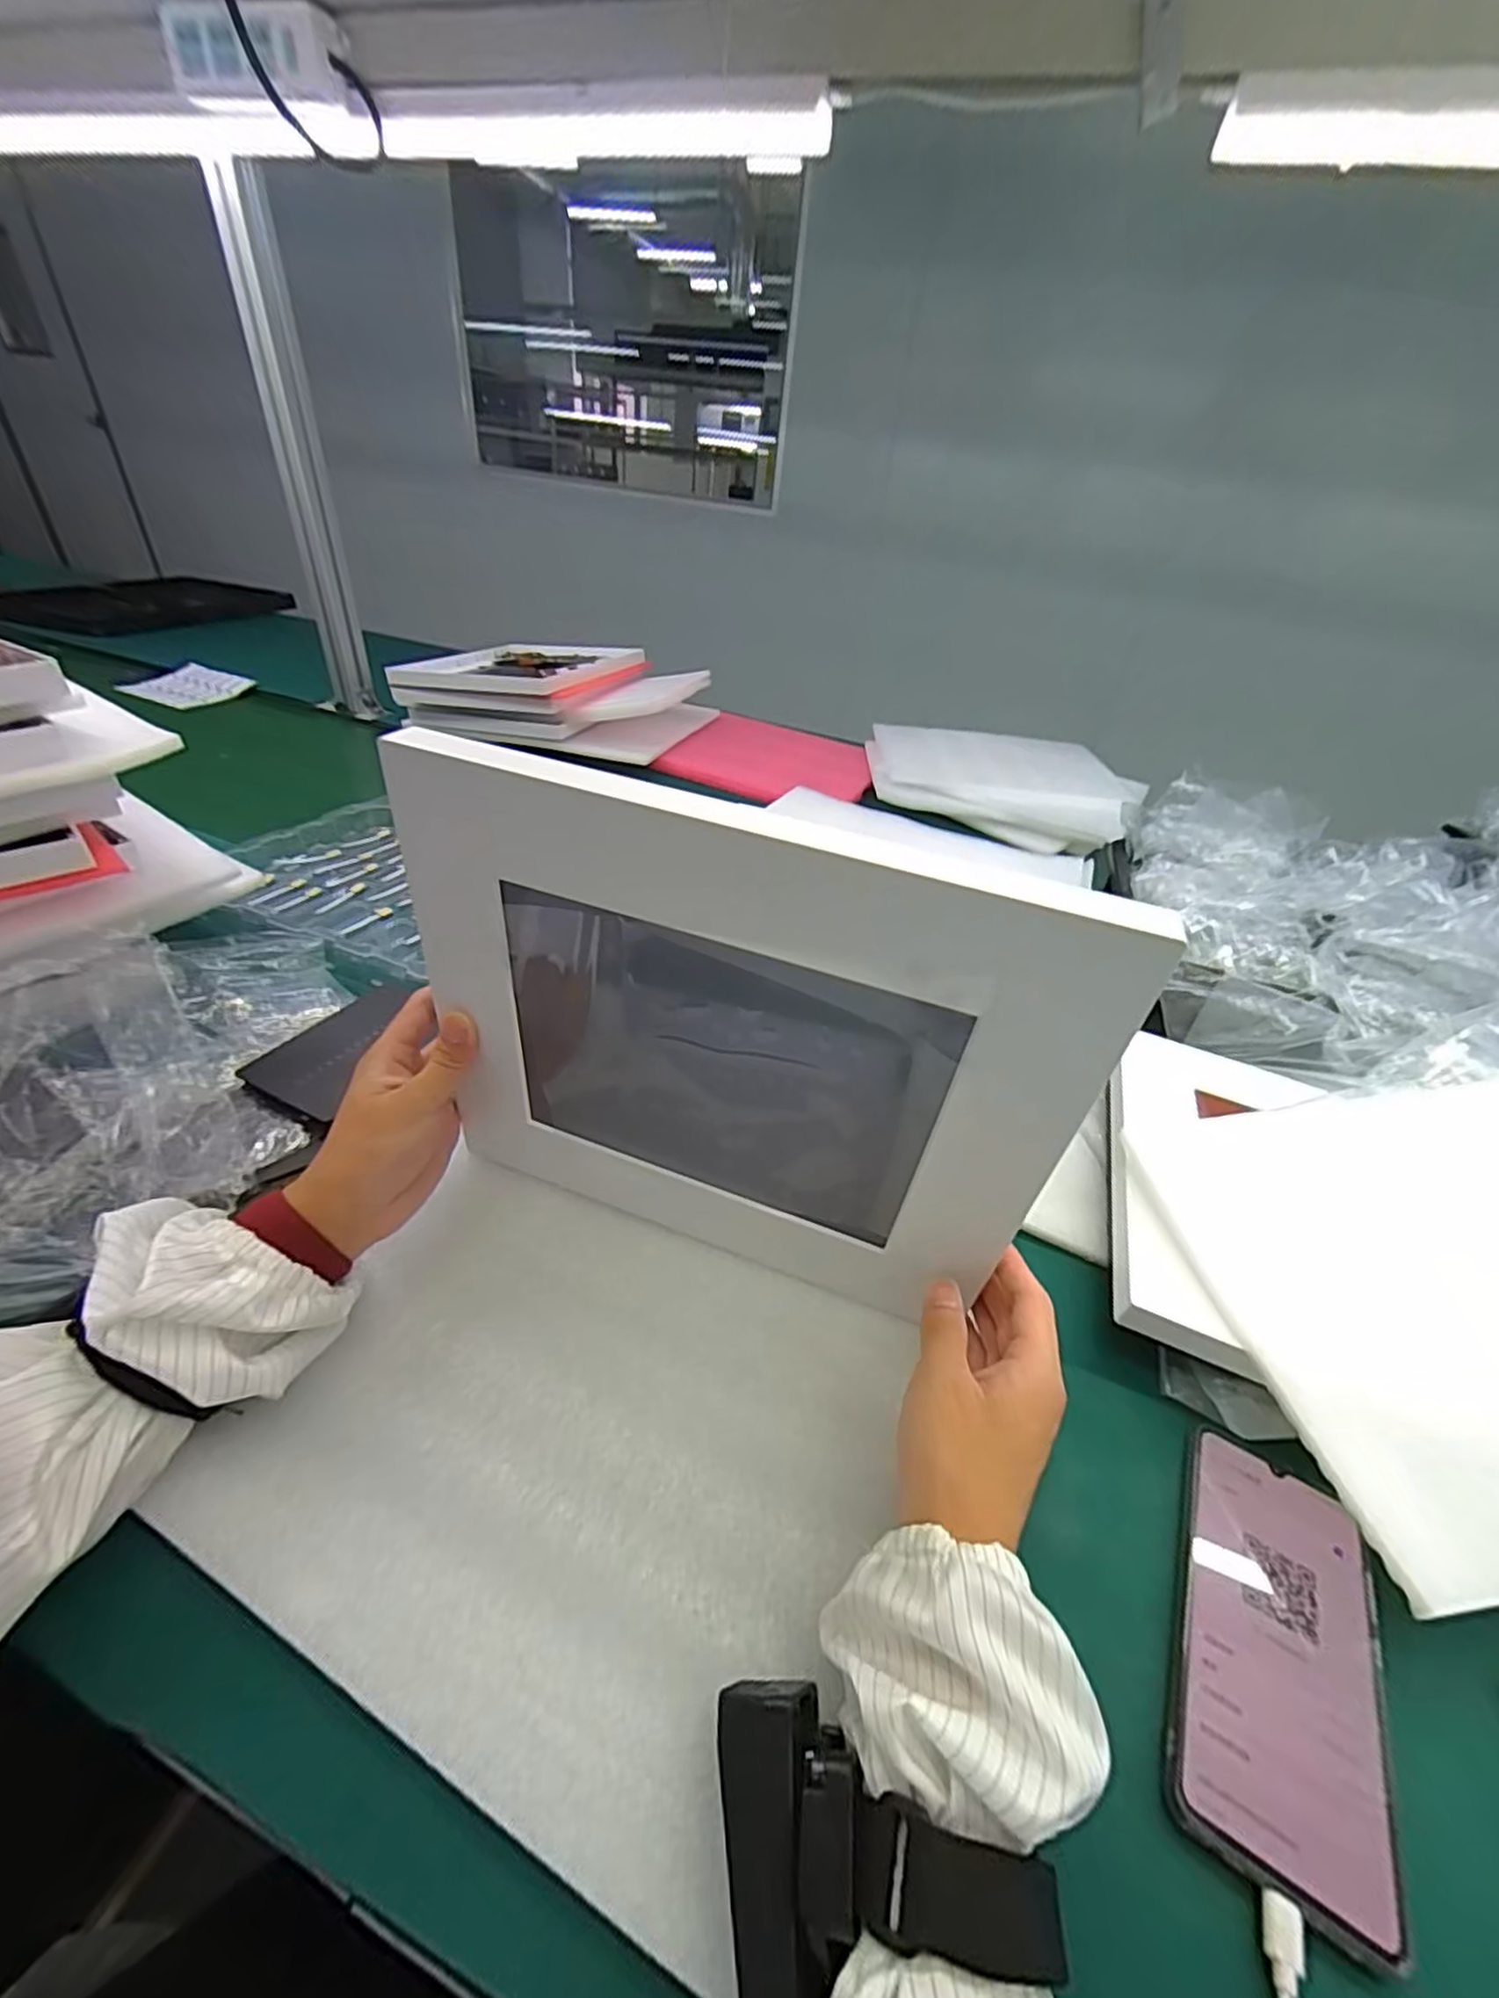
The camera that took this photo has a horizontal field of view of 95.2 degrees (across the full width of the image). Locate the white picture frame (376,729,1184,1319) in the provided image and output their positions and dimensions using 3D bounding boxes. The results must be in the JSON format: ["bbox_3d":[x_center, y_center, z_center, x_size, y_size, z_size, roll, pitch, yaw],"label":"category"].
[{"bbox_3d":[-0.016,0.030,0.318,0.297,0.254,0.018,15,40,12],"label":"white picture frame"}]

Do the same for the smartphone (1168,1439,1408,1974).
[{"bbox_3d":[0.216,0.264,0.281,0.073,0.009,0.149,24,42,21],"label":"smartphone"}]

